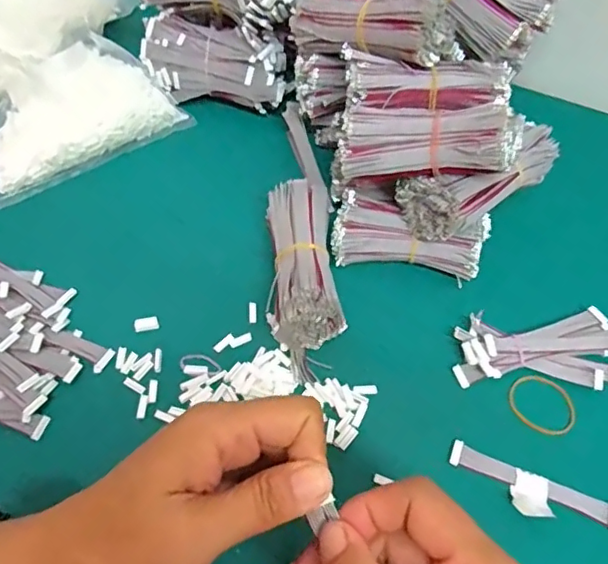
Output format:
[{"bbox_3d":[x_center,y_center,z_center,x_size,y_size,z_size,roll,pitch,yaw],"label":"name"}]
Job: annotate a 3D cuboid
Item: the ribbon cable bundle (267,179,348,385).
[{"bbox_3d":[-0.003,-0.011,0.351,0.043,0.035,0.111,-5,59,-3],"label":"ribbon cable bundle"}]

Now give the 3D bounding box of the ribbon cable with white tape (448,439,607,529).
[{"bbox_3d":[0.121,0.113,0.295,0.089,0.013,0.025,20,60,12],"label":"ribbon cable with white tape"}]

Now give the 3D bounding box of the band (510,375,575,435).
[{"bbox_3d":[0.140,0.072,0.327,0.038,0.004,0.031,36,79,17],"label":"band"}]

